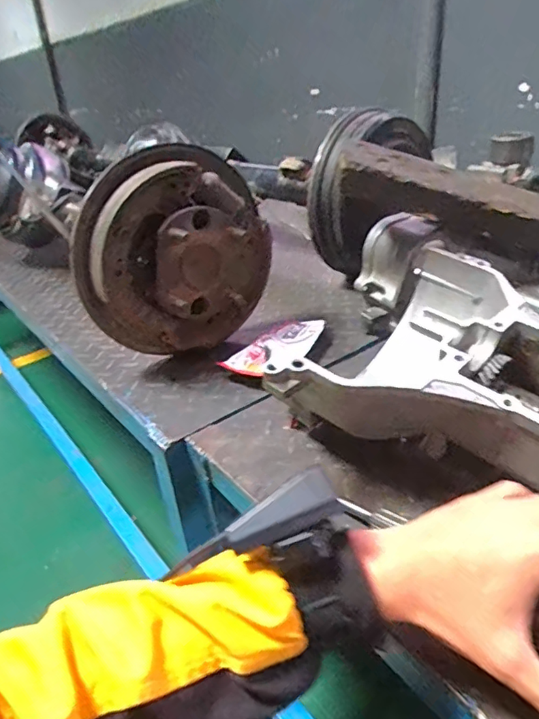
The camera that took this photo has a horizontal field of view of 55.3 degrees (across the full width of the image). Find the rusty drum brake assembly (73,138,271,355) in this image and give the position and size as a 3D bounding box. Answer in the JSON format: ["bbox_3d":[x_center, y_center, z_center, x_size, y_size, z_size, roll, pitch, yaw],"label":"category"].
[{"bbox_3d":[-0.113,-0.135,0.662,0.115,0.248,0.250,19,38,34],"label":"rusty drum brake assembly"}]

